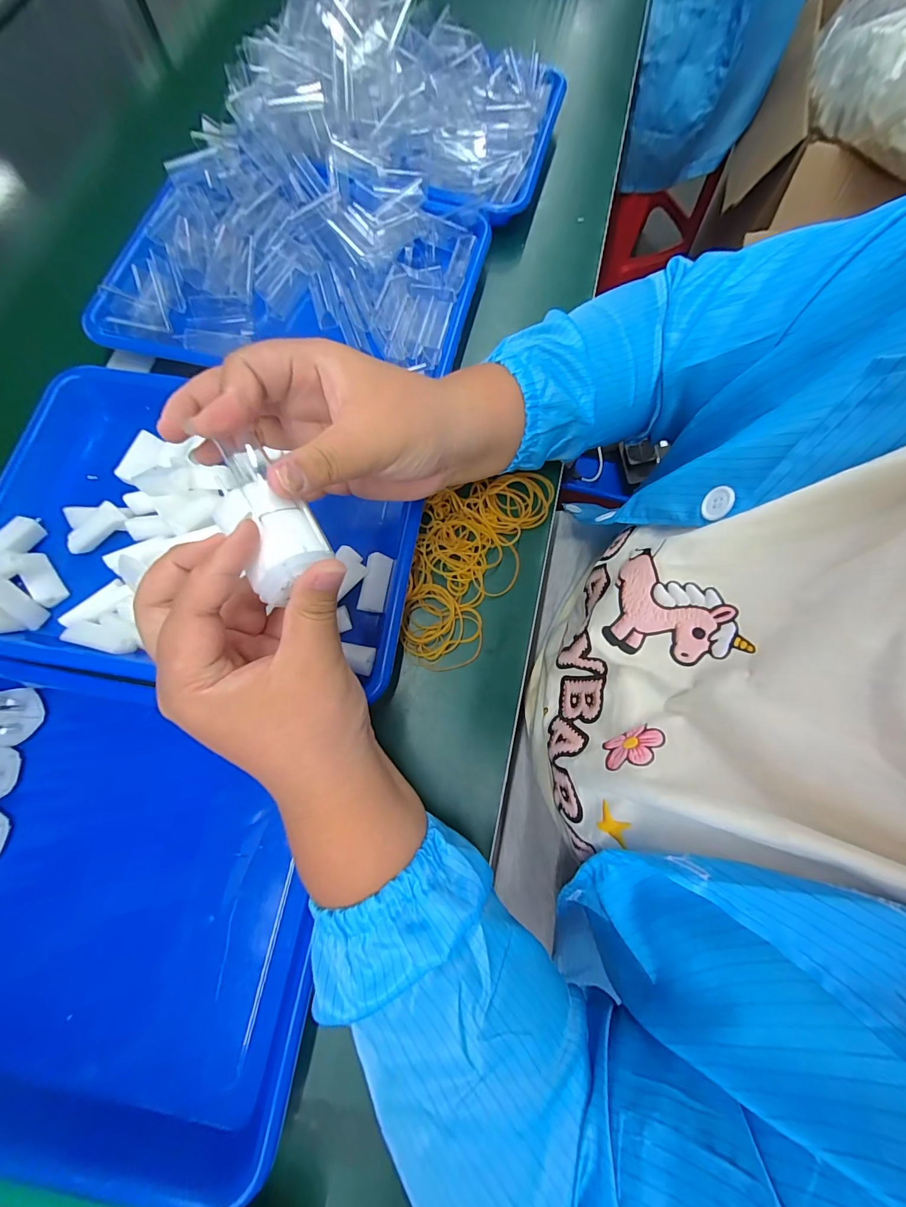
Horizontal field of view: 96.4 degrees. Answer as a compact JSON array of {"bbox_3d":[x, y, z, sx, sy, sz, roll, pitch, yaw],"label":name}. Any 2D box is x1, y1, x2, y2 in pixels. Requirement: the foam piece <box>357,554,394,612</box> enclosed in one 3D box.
[{"bbox_3d":[-0.061,-0.016,0.321,0.020,0.005,0.046,12,87,3],"label":"foam piece"}]

